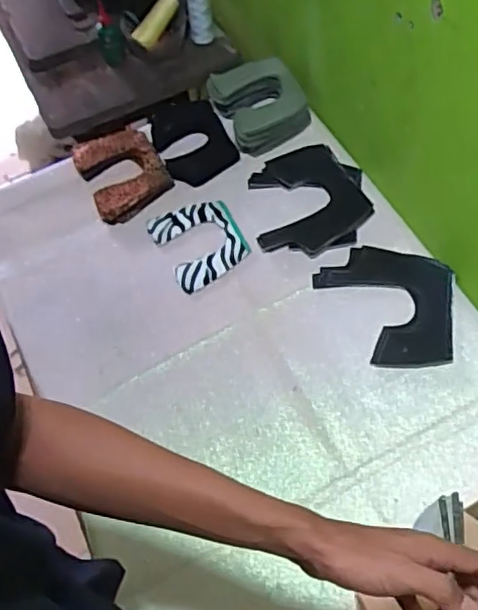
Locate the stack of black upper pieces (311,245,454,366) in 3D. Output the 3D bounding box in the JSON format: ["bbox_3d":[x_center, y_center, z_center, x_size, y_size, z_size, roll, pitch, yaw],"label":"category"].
[{"bbox_3d":[0.206,-0.002,0.881,0.191,0.013,0.181,6,61,7],"label":"stack of black upper pieces"}]

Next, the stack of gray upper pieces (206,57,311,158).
[{"bbox_3d":[0.035,-0.339,1.044,0.135,0.061,0.151,-26,62,-10],"label":"stack of gray upper pieces"}]

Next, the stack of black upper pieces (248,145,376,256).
[{"bbox_3d":[0.108,-0.165,0.971,0.174,0.017,0.193,-13,61,-3],"label":"stack of black upper pieces"}]

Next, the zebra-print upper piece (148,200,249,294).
[{"bbox_3d":[-0.060,-0.097,0.965,0.126,0.012,0.146,-23,62,-9],"label":"zebra-print upper piece"}]

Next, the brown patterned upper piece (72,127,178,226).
[{"bbox_3d":[-0.191,-0.217,1.021,0.132,0.037,0.159,-25,62,-10],"label":"brown patterned upper piece"}]

